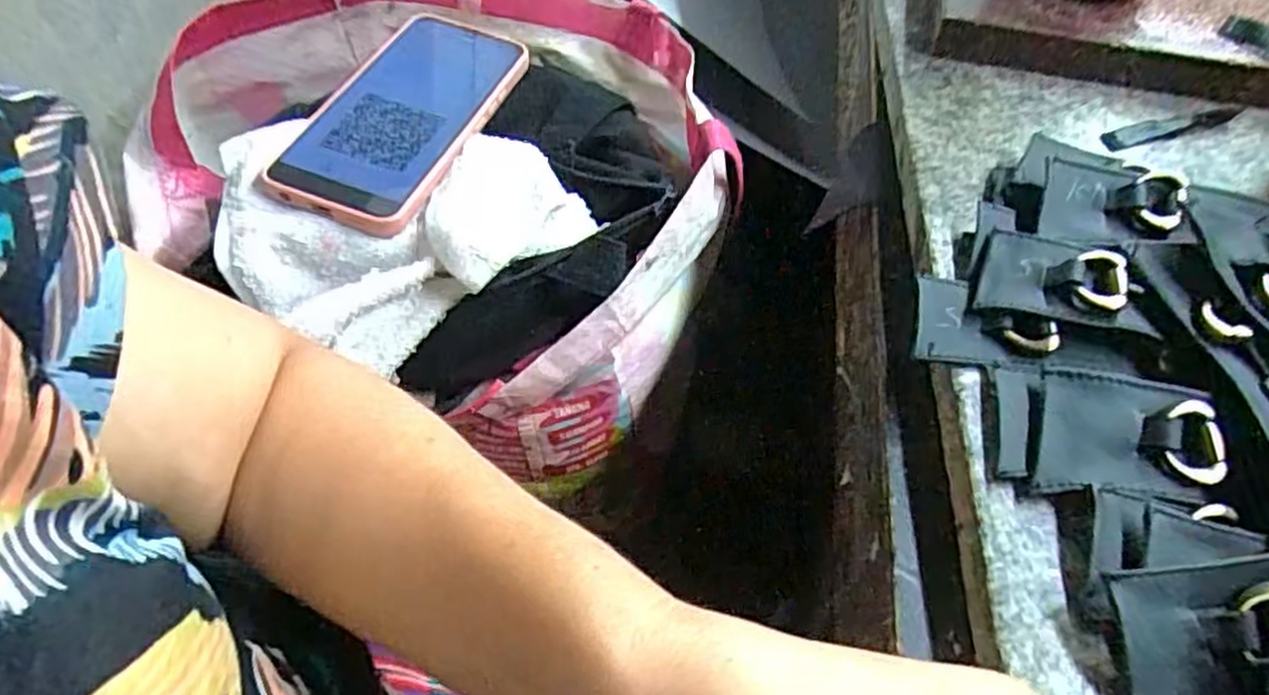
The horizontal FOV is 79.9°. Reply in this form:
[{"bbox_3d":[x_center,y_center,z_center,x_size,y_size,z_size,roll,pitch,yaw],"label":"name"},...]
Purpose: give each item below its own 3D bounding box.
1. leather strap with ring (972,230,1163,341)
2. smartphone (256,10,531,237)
[{"bbox_3d":[0.156,-0.026,0.274,0.056,0.010,0.036,10,61,16],"label":"leather strap with ring"},{"bbox_3d":[-0.125,-0.135,0.418,0.083,0.008,0.171,15,54,11],"label":"smartphone"}]

